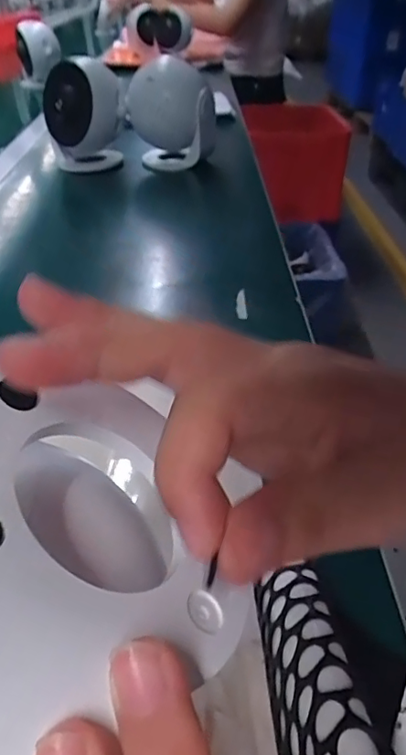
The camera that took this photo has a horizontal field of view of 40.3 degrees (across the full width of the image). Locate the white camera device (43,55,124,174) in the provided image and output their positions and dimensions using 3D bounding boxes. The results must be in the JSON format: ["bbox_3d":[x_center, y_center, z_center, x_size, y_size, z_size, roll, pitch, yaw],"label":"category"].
[{"bbox_3d":[-0.159,-0.349,0.732,0.085,0.125,0.079,-22,41,-23],"label":"white camera device"}]

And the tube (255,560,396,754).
[{"bbox_3d":[0.032,0.088,0.150,0.023,0.018,0.128,-5,9,-3],"label":"tube"}]

